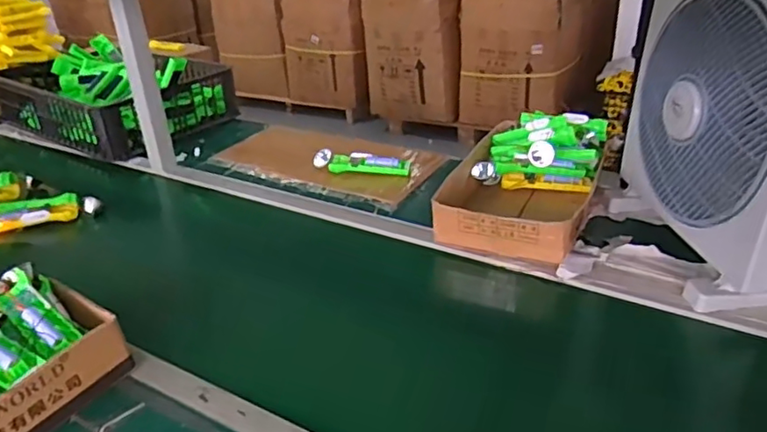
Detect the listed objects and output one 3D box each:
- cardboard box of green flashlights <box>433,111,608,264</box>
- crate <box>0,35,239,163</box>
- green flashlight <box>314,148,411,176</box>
[{"bbox_3d":[0.252,-0.067,1.051,0.239,0.118,0.370,11,32,22],"label":"cardboard box of green flashlights"},{"bbox_3d":[-0.726,-0.329,1.581,0.619,0.174,0.375,15,34,28],"label":"crate"},{"bbox_3d":[-0.045,-0.110,1.224,0.206,0.027,0.049,8,31,18],"label":"green flashlight"}]

